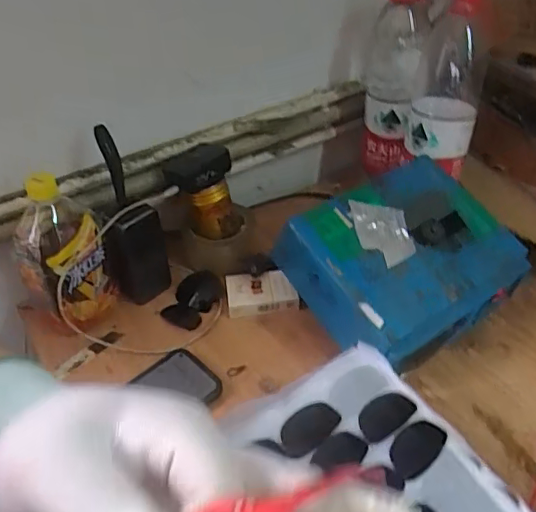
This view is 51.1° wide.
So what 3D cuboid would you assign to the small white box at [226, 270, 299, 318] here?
[{"bbox_3d":[-0.008,0.046,0.711,0.085,0.024,0.055,-7,42,-4],"label":"small white box"}]

